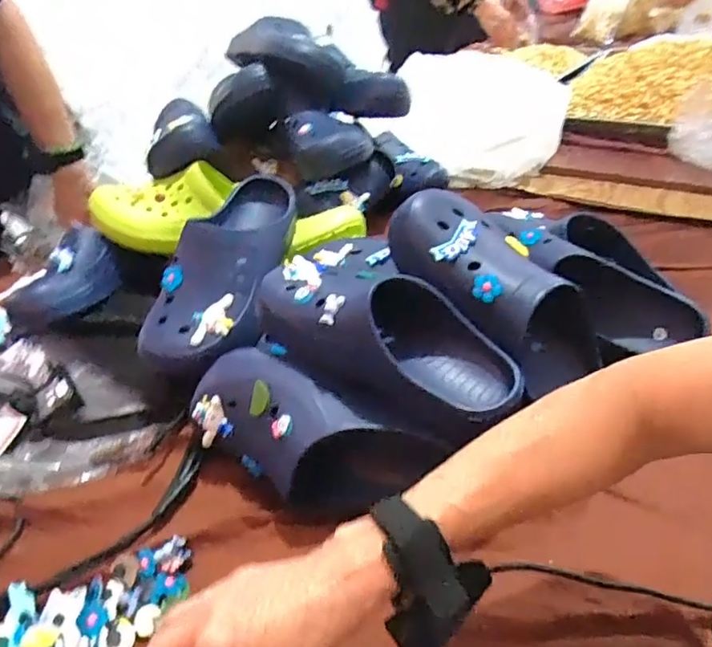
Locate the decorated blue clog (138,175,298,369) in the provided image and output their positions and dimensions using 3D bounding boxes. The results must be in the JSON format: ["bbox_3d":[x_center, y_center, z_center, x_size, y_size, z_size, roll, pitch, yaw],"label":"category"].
[{"bbox_3d":[-0.128,-0.076,0.629,0.128,0.100,0.280,9,56,19],"label":"decorated blue clog"}]

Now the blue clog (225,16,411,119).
[{"bbox_3d":[-0.060,-0.392,0.877,0.300,0.097,0.127,20,34,-11],"label":"blue clog"}]

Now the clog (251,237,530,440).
[{"bbox_3d":[0.028,0.005,0.503,0.249,0.090,0.112,18,42,31],"label":"clog"}]

